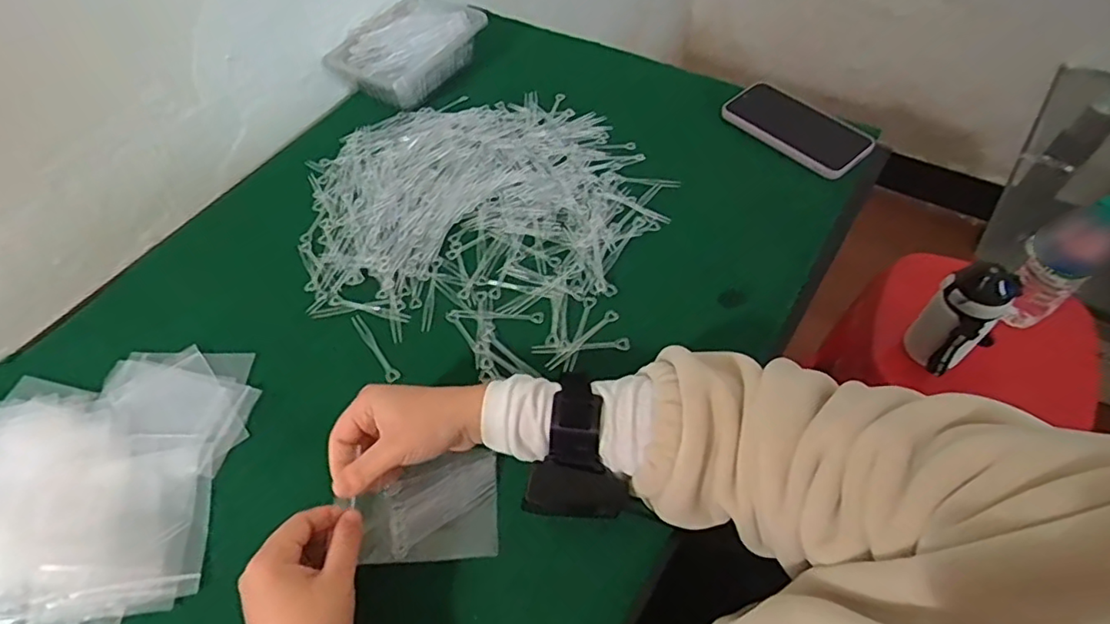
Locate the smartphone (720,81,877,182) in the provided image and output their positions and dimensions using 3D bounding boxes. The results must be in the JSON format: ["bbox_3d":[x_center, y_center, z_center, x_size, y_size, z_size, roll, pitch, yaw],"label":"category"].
[{"bbox_3d":[0.272,-0.217,0.682,0.087,0.014,0.170,-34,61,-19],"label":"smartphone"}]

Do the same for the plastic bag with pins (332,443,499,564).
[{"bbox_3d":[-0.092,0.145,0.446,0.094,0.026,0.076,-8,56,-3],"label":"plastic bag with pins"}]

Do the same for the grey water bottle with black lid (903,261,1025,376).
[{"bbox_3d":[0.522,0.012,0.773,0.063,0.160,0.081,-39,60,-22],"label":"grey water bottle with black lid"}]

